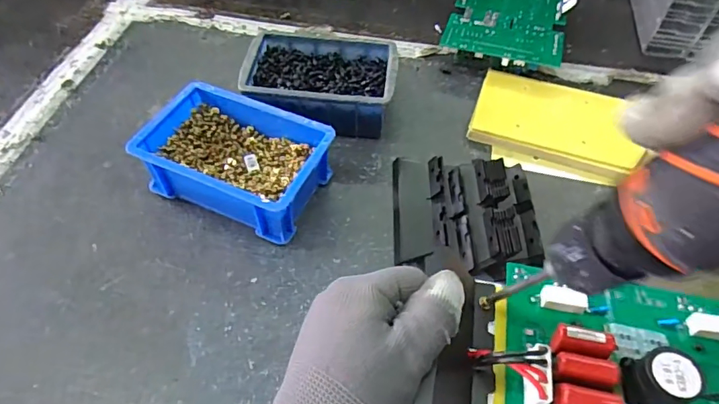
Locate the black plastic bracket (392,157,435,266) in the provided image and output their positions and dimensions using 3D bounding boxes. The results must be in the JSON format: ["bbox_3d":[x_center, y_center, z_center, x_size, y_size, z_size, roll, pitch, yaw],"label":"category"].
[{"bbox_3d":[0.046,0.002,0.428,0.034,0.007,0.112,-10,51,14],"label":"black plastic bracket"}]

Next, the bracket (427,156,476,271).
[{"bbox_3d":[0.076,0.008,0.416,0.029,0.013,0.110,0,52,-1],"label":"bracket"}]

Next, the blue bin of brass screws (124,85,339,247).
[{"bbox_3d":[-0.107,-0.035,0.428,0.151,0.055,0.107,21,54,15],"label":"blue bin of brass screws"}]

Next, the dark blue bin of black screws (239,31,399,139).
[{"bbox_3d":[-0.037,-0.120,0.501,0.146,0.056,0.111,5,52,3],"label":"dark blue bin of black screws"}]

